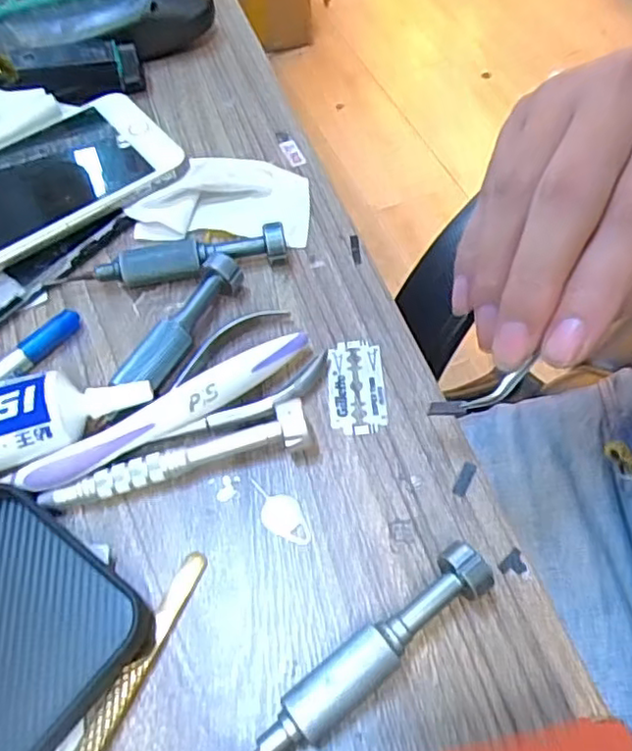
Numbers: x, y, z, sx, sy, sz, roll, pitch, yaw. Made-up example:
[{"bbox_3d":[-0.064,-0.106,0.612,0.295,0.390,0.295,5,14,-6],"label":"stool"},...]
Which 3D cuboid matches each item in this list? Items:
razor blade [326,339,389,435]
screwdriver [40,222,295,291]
[{"bbox_3d":[0.016,0.004,0.259,0.022,0.004,0.042,-4,57,3],"label":"razor blade"},{"bbox_3d":[-0.065,-0.052,0.290,0.102,0.016,0.015,-8,57,0],"label":"screwdriver"}]

